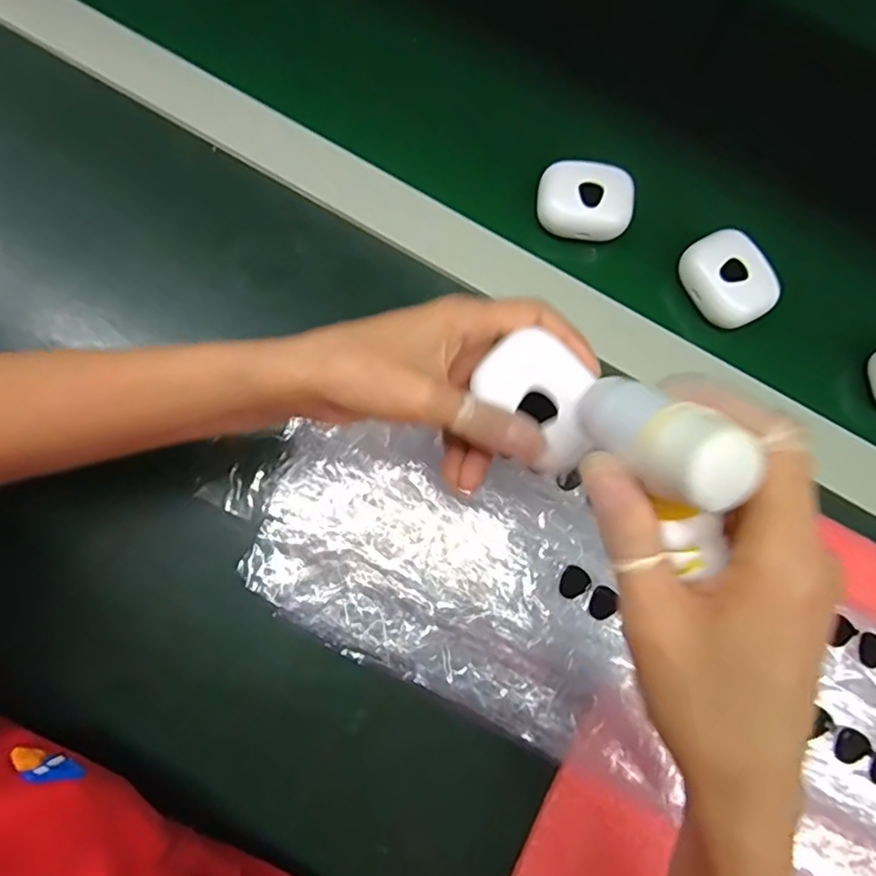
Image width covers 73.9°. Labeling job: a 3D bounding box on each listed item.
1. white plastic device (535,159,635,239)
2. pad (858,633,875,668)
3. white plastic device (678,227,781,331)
[{"bbox_3d":[0.094,-0.152,0.370,0.059,0.018,0.044,1,77,-3],"label":"white plastic device"},{"bbox_3d":[0.227,0.111,0.303,0.017,0.004,0.016,-29,80,-9],"label":"pad"},{"bbox_3d":[0.180,-0.099,0.362,0.040,0.020,0.059,-32,81,-10],"label":"white plastic device"}]

